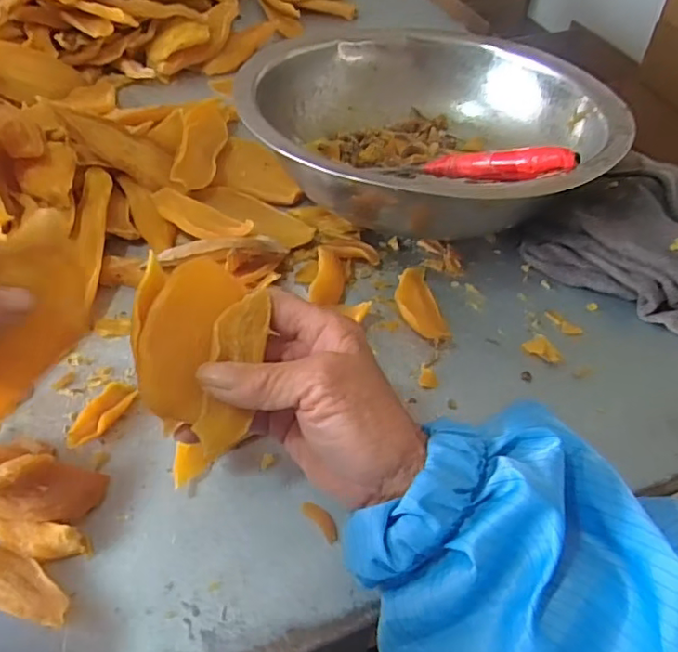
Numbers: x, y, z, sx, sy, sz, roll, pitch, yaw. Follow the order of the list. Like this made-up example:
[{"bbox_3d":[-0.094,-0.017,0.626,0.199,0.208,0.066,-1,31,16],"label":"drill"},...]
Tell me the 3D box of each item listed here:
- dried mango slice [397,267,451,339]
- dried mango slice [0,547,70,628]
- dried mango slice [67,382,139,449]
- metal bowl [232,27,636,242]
[{"bbox_3d":[0.055,-0.016,0.401,0.032,0.016,0.070,-9,51,-10],"label":"dried mango slice"},{"bbox_3d":[-0.160,0.122,0.277,0.071,0.012,0.022,16,51,10],"label":"dried mango slice"},{"bbox_3d":[-0.141,0.053,0.341,0.017,0.010,0.046,24,53,16],"label":"dried mango slice"},{"bbox_3d":[0.075,-0.160,0.475,0.271,0.088,0.271,1,50,-2],"label":"metal bowl"}]

